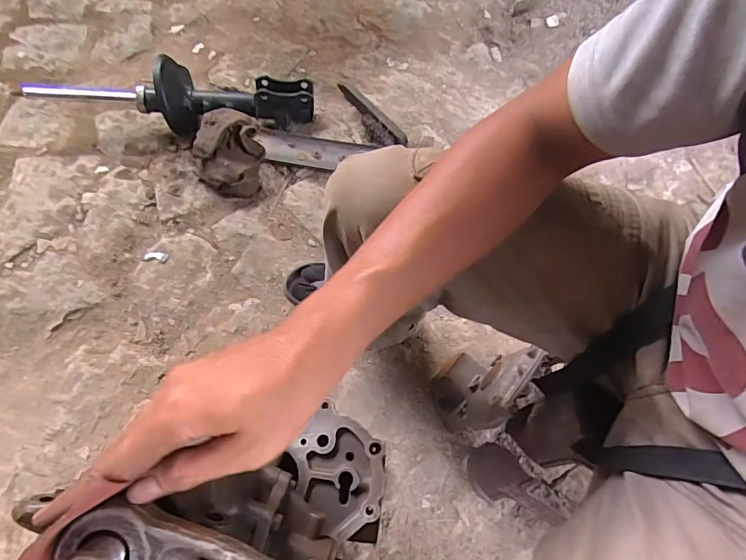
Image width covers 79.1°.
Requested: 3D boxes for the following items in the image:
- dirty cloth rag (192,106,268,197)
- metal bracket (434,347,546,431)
[{"bbox_3d":[-0.301,-0.259,0.944,0.146,0.112,0.152,-19,67,-11],"label":"dirty cloth rag"},{"bbox_3d":[0.157,0.161,0.702,0.101,0.222,0.120,35,68,14],"label":"metal bracket"}]

